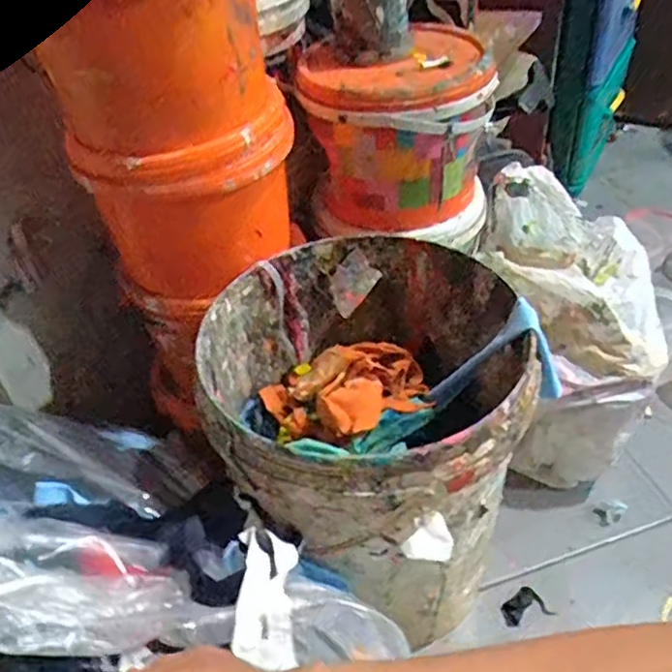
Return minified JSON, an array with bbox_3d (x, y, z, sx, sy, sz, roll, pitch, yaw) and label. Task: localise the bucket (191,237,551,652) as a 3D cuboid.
[{"bbox_3d":[0.038,0.119,0.700,0.293,0.325,0.304,-3,41,3],"label":"bucket"}]

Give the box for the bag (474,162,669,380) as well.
[{"bbox_3d":[0.286,-0.093,0.821,0.157,0.137,0.305,-29,47,-25],"label":"bag"}]

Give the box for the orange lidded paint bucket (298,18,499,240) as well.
[{"bbox_3d":[0.068,-0.229,0.753,0.190,0.173,0.158,-13,42,-8],"label":"orange lidded paint bucket"}]

